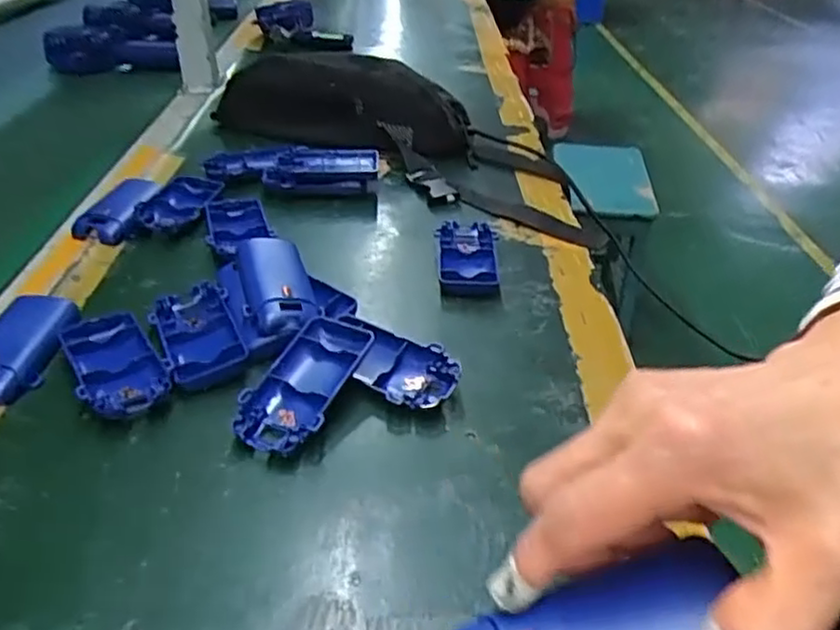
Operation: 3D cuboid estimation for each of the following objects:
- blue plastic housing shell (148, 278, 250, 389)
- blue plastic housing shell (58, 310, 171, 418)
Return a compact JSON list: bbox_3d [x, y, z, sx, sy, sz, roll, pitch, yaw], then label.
[{"bbox_3d":[-0.140,0.010,0.432,0.045,0.016,0.088,-14,39,-25],"label":"blue plastic housing shell"},{"bbox_3d":[-0.183,0.029,0.413,0.047,0.016,0.096,-17,40,-28],"label":"blue plastic housing shell"}]

